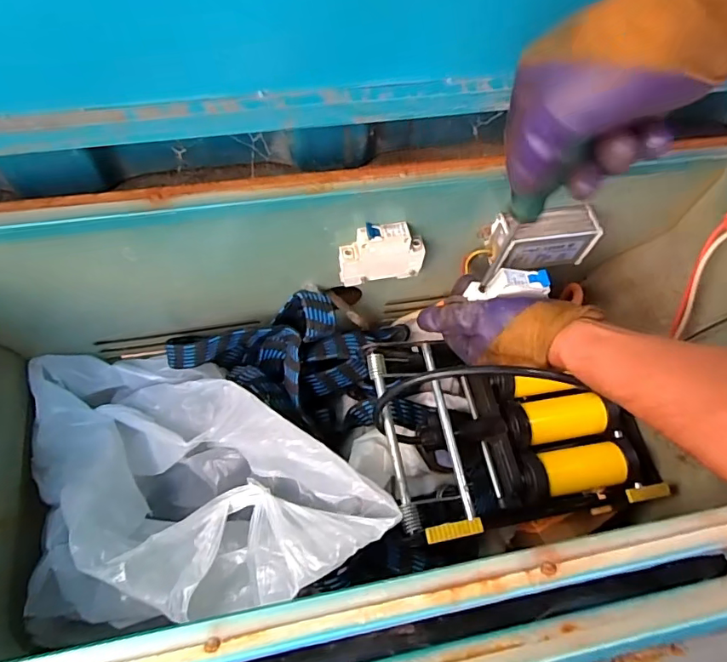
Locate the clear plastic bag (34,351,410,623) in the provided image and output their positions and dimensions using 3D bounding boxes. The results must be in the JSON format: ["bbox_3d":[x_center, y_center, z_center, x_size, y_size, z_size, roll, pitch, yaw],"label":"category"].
[{"bbox_3d":[-0.158,0.117,0.465,0.340,0.124,0.253,-4,61,-4],"label":"clear plastic bag"}]

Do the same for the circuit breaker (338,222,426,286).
[{"bbox_3d":[0.017,-0.071,0.474,0.078,0.065,0.020,-10,62,-7],"label":"circuit breaker"}]

